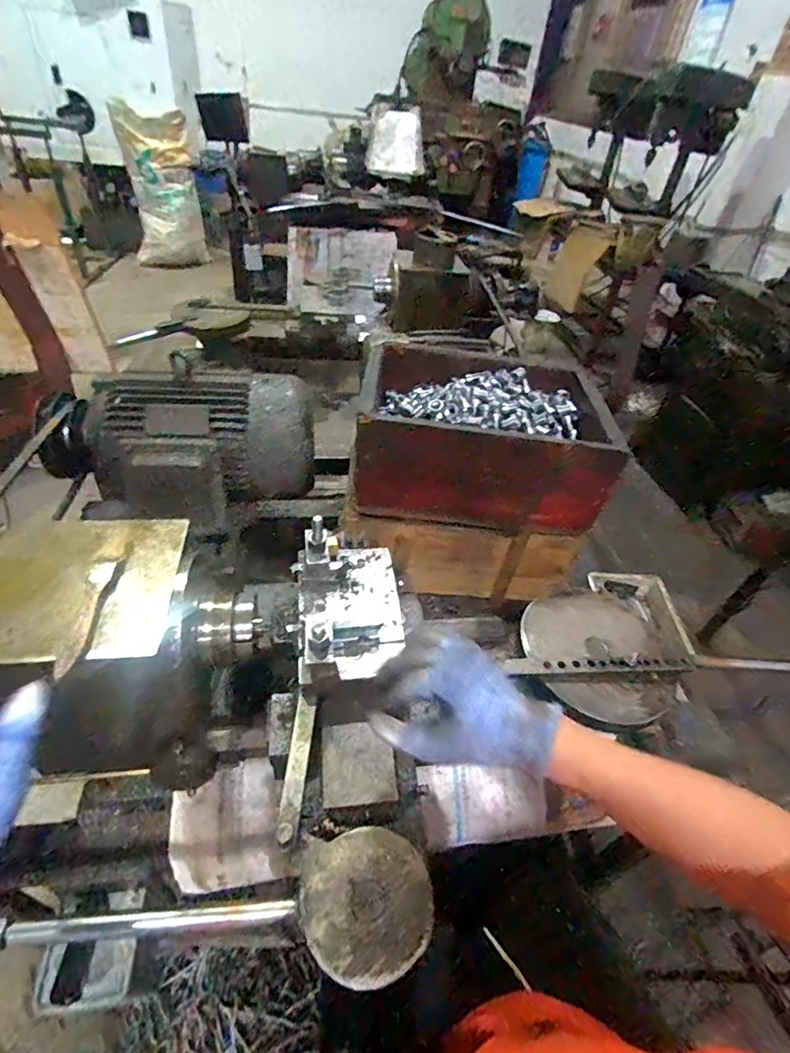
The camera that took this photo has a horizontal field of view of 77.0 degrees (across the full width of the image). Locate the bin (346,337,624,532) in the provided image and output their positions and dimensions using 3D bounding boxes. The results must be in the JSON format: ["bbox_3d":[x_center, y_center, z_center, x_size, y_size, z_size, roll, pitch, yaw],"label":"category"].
[{"bbox_3d":[0.131,-0.133,0.762,0.343,0.150,0.239,8,42,1],"label":"bin"}]

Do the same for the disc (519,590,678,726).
[{"bbox_3d":[0.254,0.152,0.611,0.175,0.017,0.172,6,47,-7],"label":"disc"}]

